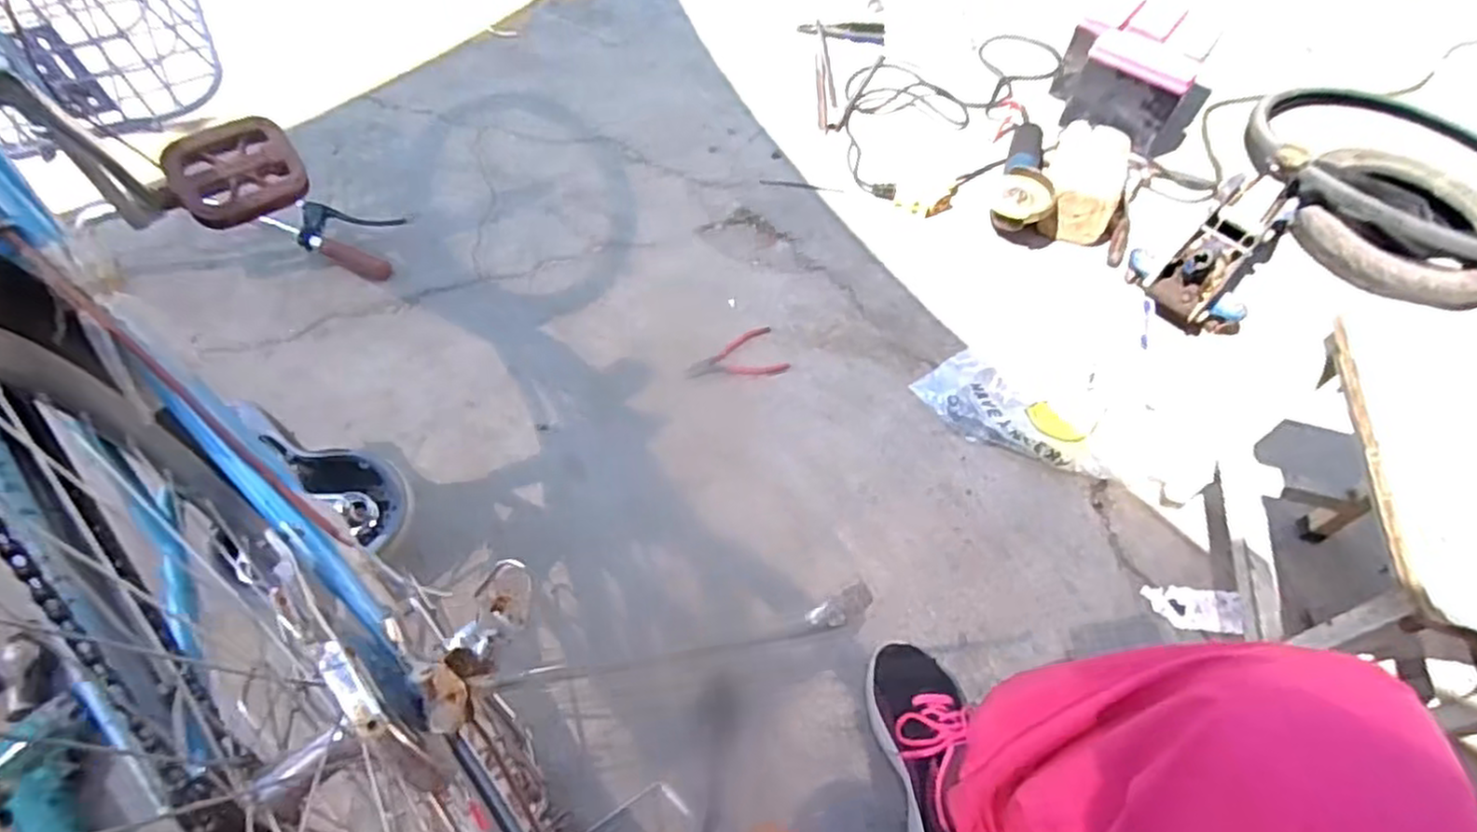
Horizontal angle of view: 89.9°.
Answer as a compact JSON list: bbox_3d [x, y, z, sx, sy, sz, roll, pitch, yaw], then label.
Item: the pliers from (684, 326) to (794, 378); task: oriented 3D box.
[{"bbox_3d":[-0.005,-0.079,1.070,0.140,0.005,0.084,-19,59,-13],"label":"pliers"}]

